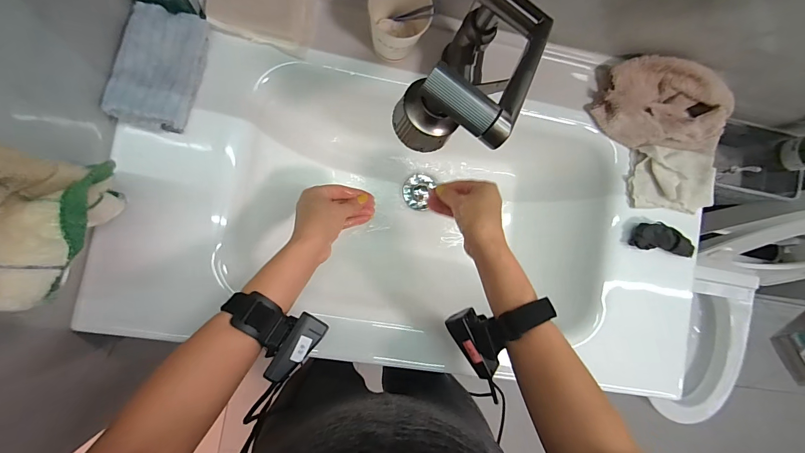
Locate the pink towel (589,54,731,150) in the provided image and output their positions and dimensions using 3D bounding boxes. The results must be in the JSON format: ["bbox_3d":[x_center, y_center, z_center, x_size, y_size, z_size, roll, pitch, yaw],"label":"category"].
[{"bbox_3d":[0.377,-0.165,0.510,0.201,0.042,0.114,11,86,-8],"label":"pink towel"}]

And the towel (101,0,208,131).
[{"bbox_3d":[-0.282,-0.182,0.424,0.081,0.028,0.137,10,87,-8],"label":"towel"}]

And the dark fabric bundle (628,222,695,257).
[{"bbox_3d":[0.377,0.018,0.517,0.100,0.023,0.037,8,87,-8],"label":"dark fabric bundle"}]

